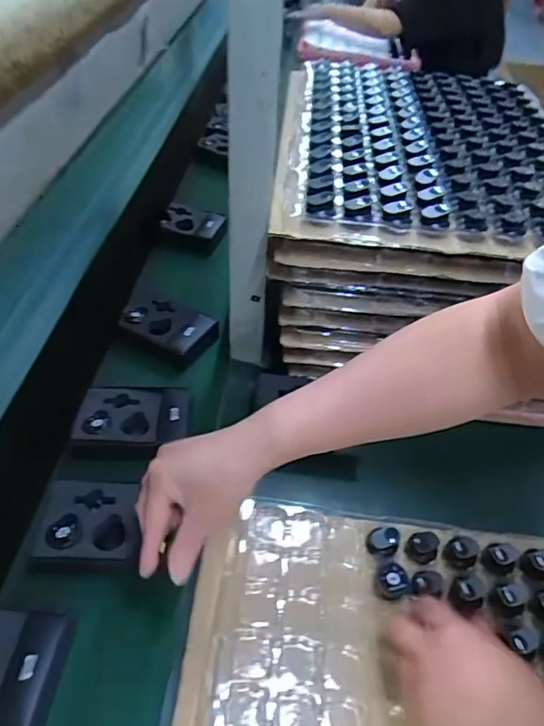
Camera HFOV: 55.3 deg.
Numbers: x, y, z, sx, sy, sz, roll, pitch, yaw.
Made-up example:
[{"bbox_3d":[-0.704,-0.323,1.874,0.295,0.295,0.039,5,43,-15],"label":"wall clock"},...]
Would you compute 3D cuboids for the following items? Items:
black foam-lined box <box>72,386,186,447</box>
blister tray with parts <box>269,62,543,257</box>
[{"bbox_3d":[-0.152,0.059,0.580,0.113,0.026,0.076,1,46,-6],"label":"black foam-lined box"},{"bbox_3d":[0.199,-0.289,0.664,0.364,0.028,0.524,7,45,-1],"label":"blister tray with parts"}]

